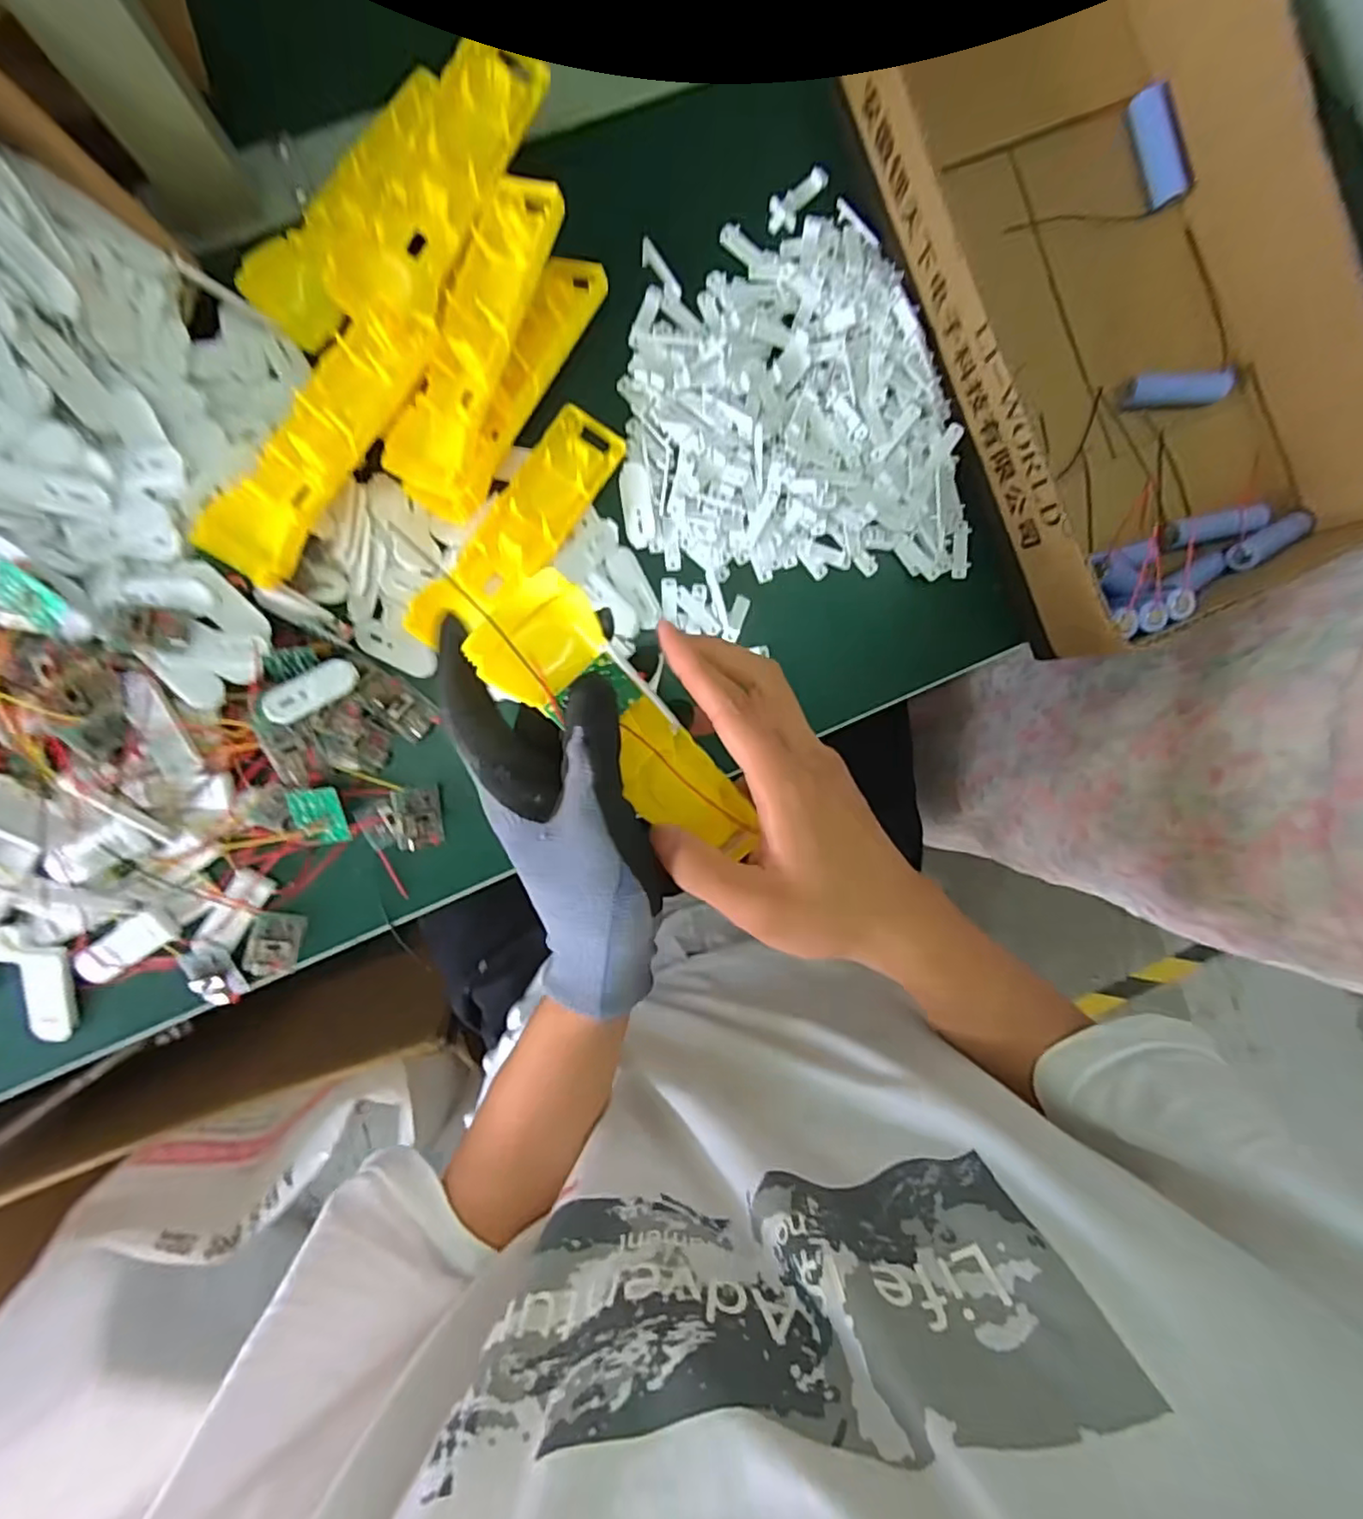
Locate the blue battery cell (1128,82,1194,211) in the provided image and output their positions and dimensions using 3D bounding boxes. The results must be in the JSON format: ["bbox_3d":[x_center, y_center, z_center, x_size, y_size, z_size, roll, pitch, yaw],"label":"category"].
[{"bbox_3d":[0.298,-0.382,0.403,0.020,0.022,0.065,-26,94,-4],"label":"blue battery cell"}]

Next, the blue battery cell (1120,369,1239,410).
[{"bbox_3d":[0.325,-0.239,0.416,0.074,0.023,0.019,-7,92,-5],"label":"blue battery cell"}]

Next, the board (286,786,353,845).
[{"bbox_3d":[-0.209,0.033,0.374,0.025,0.004,0.037,-7,117,-11],"label":"board"}]

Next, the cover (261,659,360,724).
[{"bbox_3d":[-0.207,-0.039,0.361,0.051,0.006,0.020,-36,95,-19],"label":"cover"}]

